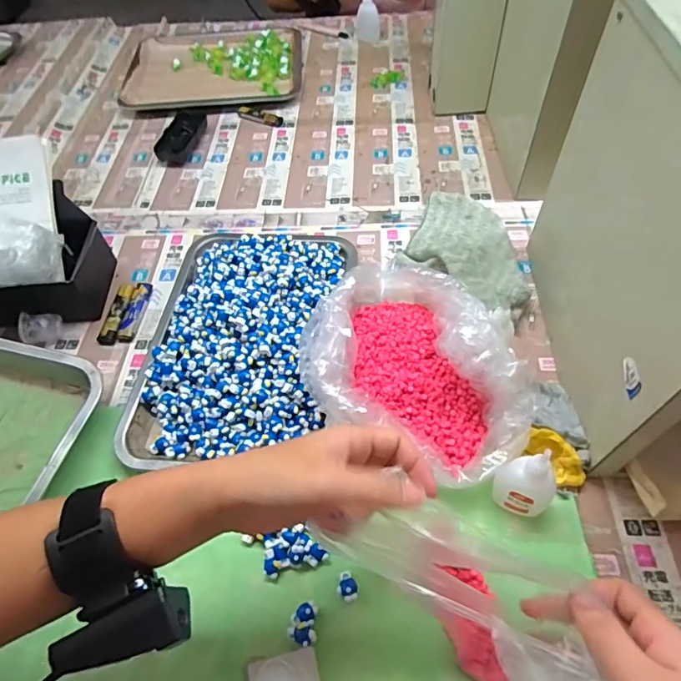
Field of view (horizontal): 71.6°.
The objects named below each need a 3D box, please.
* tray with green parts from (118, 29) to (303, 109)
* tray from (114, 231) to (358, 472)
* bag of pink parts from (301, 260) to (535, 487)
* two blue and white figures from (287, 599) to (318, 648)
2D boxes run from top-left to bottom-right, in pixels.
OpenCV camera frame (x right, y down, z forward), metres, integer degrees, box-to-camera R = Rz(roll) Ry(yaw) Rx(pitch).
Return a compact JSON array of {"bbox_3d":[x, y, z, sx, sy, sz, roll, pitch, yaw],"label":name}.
[{"bbox_3d":[-0.233,-0.507,0.878,0.318,0.024,0.231,-4,55,3],"label":"tray with green parts"},{"bbox_3d":[-0.104,-0.015,0.513,0.197,0.053,0.306,2,56,7],"label":"tray"},{"bbox_3d":[0.080,0.018,0.452,0.216,0.092,0.195,26,62,21],"label":"bag of pink parts"},{"bbox_3d":[-0.027,0.216,0.363,0.023,0.009,0.029,16,58,15],"label":"two blue and white figures"}]

